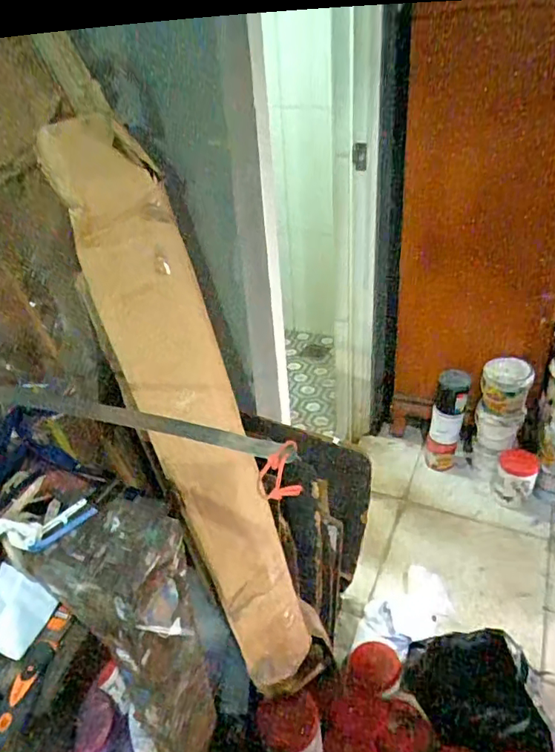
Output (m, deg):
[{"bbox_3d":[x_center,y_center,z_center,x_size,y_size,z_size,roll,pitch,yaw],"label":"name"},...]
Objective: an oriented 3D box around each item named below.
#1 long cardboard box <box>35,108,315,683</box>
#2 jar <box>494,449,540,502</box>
[{"bbox_3d":[-0.109,0.098,0.843,0.160,0.924,0.071,-30,23,-33],"label":"long cardboard box"},{"bbox_3d":[0.685,0.299,1.600,0.106,0.160,0.094,13,38,25],"label":"jar"}]

